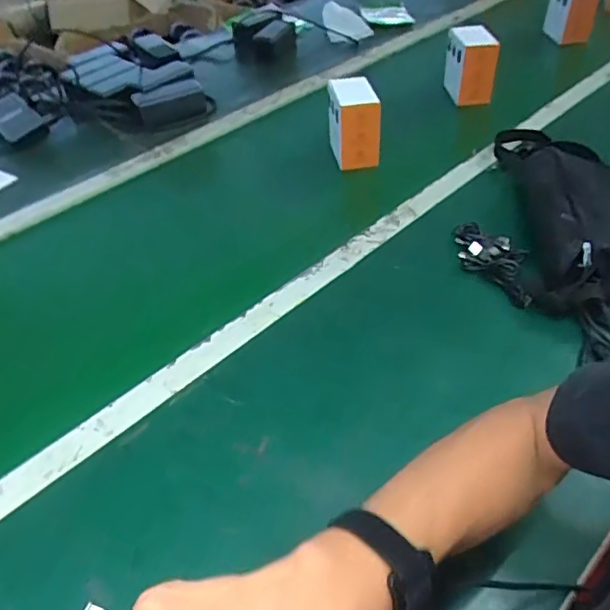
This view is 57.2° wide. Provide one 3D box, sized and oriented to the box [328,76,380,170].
[{"bbox_3d":[0.083,-0.315,0.968,0.075,0.122,0.102,-10,44,-4],"label":"box"}]

